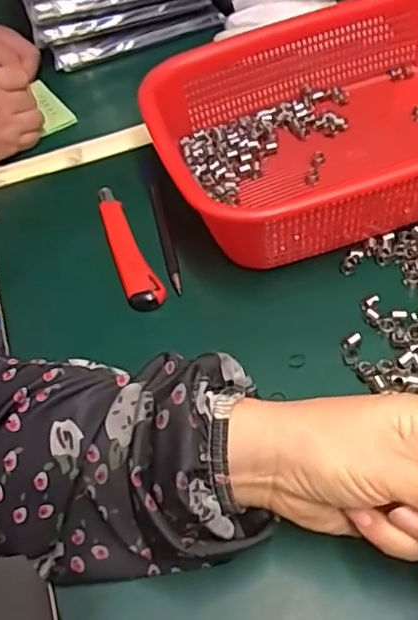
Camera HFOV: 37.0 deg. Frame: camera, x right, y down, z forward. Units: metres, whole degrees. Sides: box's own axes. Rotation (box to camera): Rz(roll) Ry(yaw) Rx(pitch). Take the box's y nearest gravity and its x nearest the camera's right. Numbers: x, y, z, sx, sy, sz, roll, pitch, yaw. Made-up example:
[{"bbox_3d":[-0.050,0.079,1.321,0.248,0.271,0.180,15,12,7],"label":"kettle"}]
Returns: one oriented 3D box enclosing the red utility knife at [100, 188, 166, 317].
[{"bbox_3d":[-0.061,-0.047,0.458,0.025,0.014,0.131,-19,50,-8],"label":"red utility knife"}]

